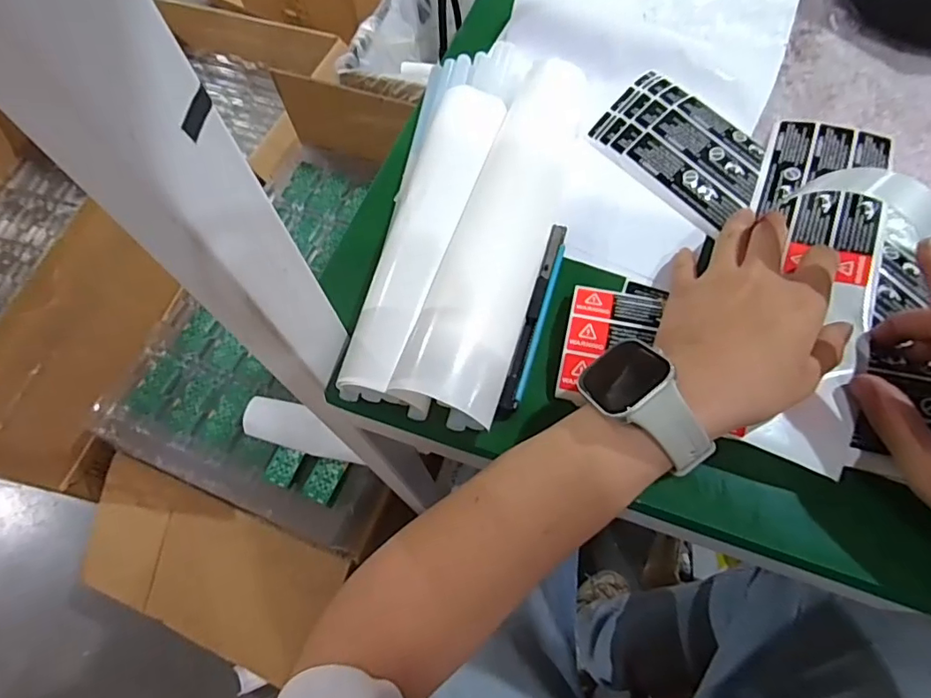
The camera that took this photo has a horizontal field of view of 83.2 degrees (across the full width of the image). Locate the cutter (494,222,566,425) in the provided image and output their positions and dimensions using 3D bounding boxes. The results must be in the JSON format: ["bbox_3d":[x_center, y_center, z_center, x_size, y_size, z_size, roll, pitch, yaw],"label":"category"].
[{"bbox_3d":[0.046,-0.023,0.335,0.012,0.010,0.142,15,66,10],"label":"cutter"}]

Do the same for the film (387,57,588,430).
[{"bbox_3d":[0.033,-0.094,0.357,0.059,0.028,0.291,15,66,11],"label":"film"}]

